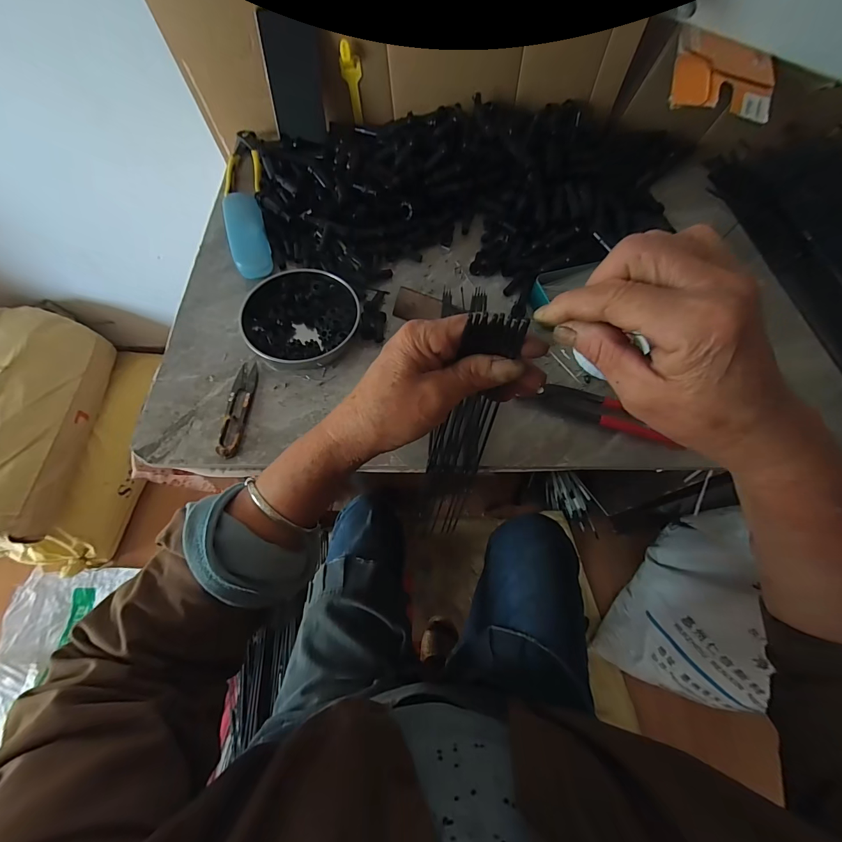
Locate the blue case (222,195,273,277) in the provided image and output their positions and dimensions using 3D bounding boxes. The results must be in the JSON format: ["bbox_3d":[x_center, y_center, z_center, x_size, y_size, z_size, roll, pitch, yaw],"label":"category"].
[{"bbox_3d":[-0.243,-0.270,0.527,0.047,0.026,0.163,-17,66,-10],"label":"blue case"}]

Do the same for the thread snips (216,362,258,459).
[{"bbox_3d":[-0.204,-0.016,0.420,0.025,0.010,0.117,1,65,-2],"label":"thread snips"}]

